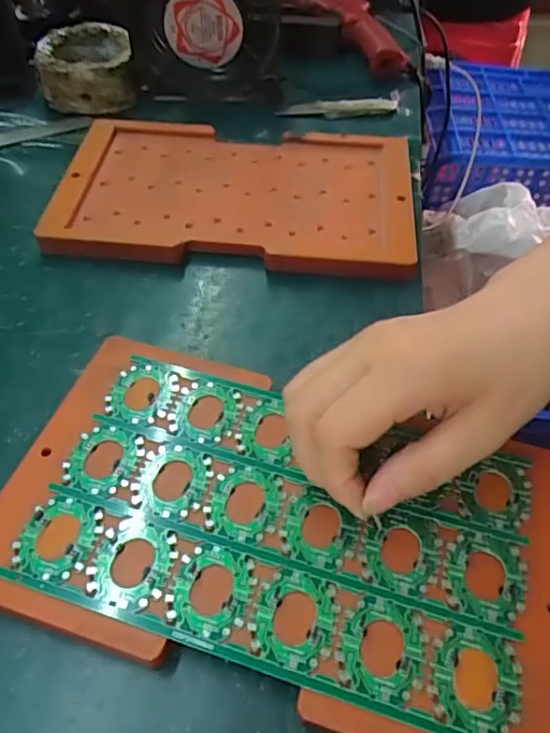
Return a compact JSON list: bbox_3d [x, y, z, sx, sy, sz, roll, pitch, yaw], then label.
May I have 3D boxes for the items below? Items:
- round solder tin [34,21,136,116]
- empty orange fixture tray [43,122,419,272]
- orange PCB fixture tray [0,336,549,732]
[{"bbox_3d":[-0.160,-0.255,0.495,0.077,0.041,0.084,-11,52,-10],"label":"round solder tin"},{"bbox_3d":[-0.026,-0.125,0.407,0.240,0.016,0.144,7,51,3],"label":"empty orange fixture tray"},{"bbox_3d":[0.001,0.065,0.251,0.238,0.014,0.136,15,52,10],"label":"orange PCB fixture tray"}]

